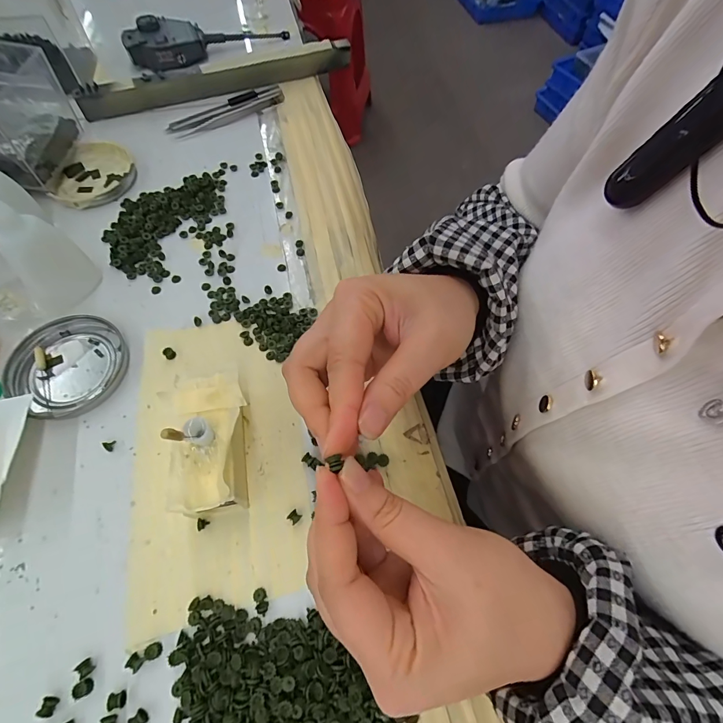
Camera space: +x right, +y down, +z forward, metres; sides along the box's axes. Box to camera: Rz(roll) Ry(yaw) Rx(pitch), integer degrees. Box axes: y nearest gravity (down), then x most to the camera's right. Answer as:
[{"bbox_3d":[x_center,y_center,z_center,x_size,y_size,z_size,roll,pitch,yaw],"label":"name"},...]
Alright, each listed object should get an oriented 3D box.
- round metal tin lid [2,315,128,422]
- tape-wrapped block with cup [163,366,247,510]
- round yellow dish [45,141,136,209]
[{"bbox_3d":[-0.211,0.001,0.275,0.075,0.009,0.074,1,63,-2],"label":"round metal tin lid"},{"bbox_3d":[-0.091,0.050,0.234,0.045,0.045,0.083,-9,64,-5],"label":"tape-wrapped block with cup"},{"bbox_3d":[-0.253,-0.177,0.362,0.071,0.012,0.082,-7,64,-6],"label":"round yellow dish"}]

